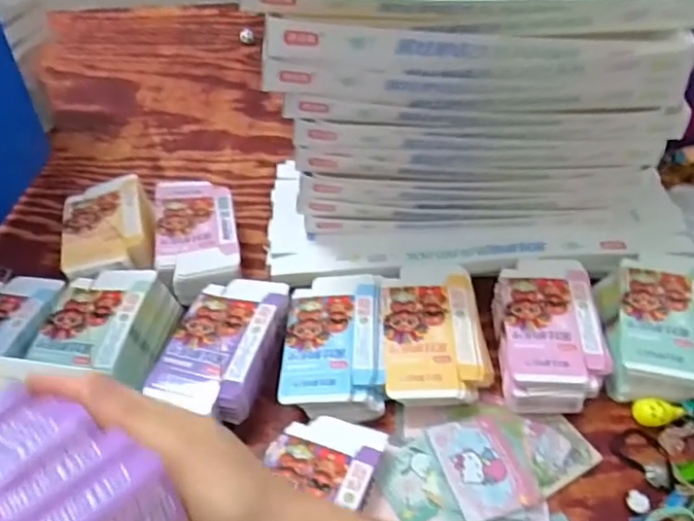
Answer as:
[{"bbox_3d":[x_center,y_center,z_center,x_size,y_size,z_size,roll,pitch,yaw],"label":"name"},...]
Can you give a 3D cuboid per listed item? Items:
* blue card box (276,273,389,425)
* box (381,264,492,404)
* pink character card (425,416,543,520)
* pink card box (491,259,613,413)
[{"bbox_3d":[-0.012,0.081,0.576,0.092,0.040,0.152,-1,47,2],"label":"blue card box"},{"bbox_3d":[0.086,0.071,0.575,0.101,0.037,0.150,-1,47,2],"label":"box"},{"bbox_3d":[0.115,0.173,0.503,0.066,0.007,0.086,-13,43,-11],"label":"pink character card"},{"bbox_3d":[0.192,0.066,0.572,0.093,0.036,0.156,0,47,4],"label":"pink card box"}]

